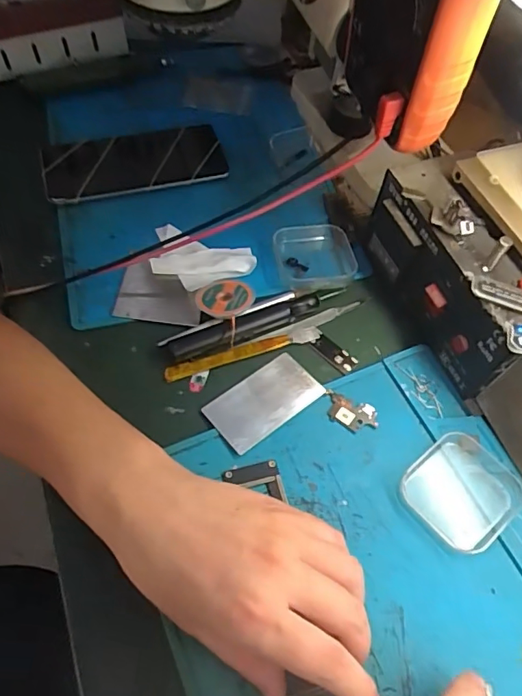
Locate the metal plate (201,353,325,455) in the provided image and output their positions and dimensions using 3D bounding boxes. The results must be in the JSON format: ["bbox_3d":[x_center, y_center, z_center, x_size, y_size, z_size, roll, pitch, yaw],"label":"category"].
[{"bbox_3d":[0.002,0.038,0.363,0.078,0.004,0.045,-33,60,-23],"label":"metal plate"}]

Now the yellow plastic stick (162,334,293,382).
[{"bbox_3d":[-0.023,0.006,0.379,0.096,0.006,0.010,-16,61,-13],"label":"yellow plastic stick"}]

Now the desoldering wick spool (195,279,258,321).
[{"bbox_3d":[-0.026,-0.039,0.393,0.039,0.013,0.044,36,63,17],"label":"desoldering wick spool"}]

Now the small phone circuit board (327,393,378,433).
[{"bbox_3d":[0.065,0.046,0.358,0.034,0.004,0.021,19,59,8],"label":"small phone circuit board"}]

